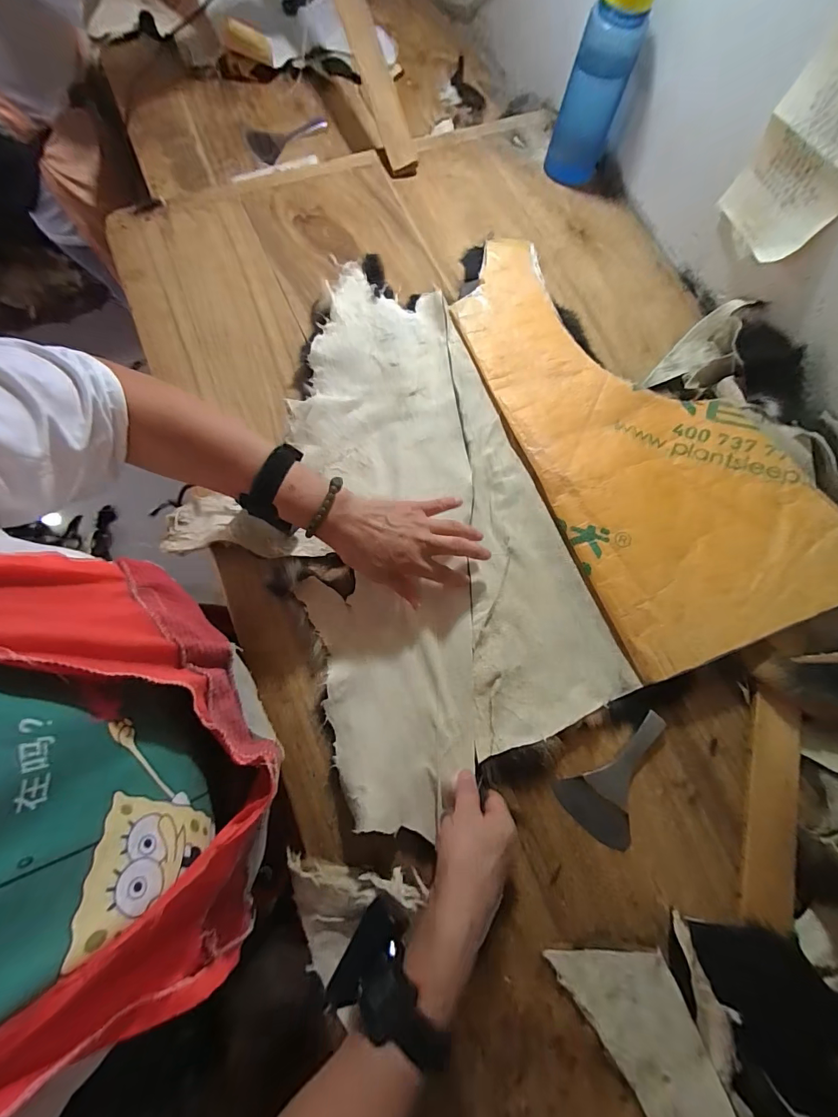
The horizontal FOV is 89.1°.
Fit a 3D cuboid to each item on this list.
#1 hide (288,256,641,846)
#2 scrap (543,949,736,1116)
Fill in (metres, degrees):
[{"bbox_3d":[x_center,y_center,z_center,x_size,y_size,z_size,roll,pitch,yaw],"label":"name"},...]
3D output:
[{"bbox_3d":[0.027,-0.064,0.500,0.325,0.048,0.629,-8,75,-4],"label":"hide"},{"bbox_3d":[0.223,0.450,0.365,0.085,0.010,0.247,-31,73,-8],"label":"scrap"}]

